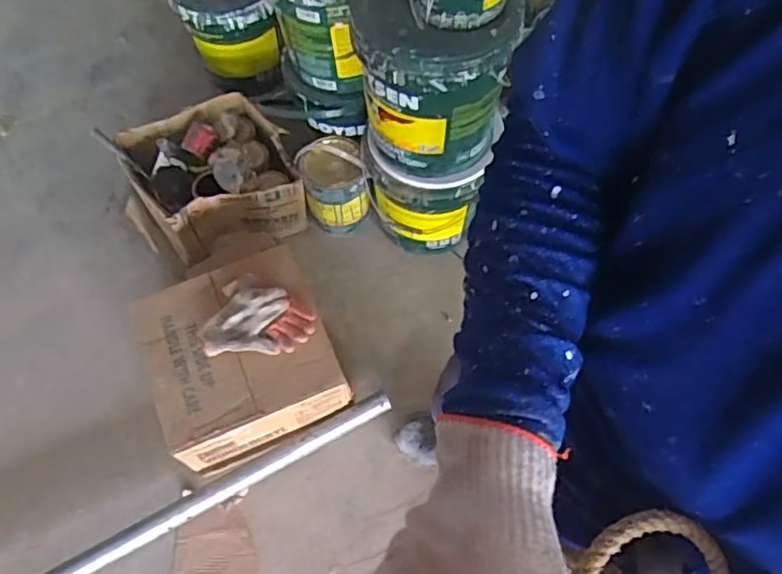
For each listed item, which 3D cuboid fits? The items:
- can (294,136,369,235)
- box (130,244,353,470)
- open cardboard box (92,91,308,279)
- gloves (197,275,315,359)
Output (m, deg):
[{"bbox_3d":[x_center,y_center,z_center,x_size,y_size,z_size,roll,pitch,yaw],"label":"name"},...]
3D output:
[{"bbox_3d":[-0.149,-0.261,1.609,0.154,0.248,0.152,-15,64,-7],"label":"can"},{"bbox_3d":[-0.327,0.149,1.378,0.367,0.173,0.363,-23,65,-9],"label":"box"},{"bbox_3d":[-0.470,-0.271,1.615,0.412,0.237,0.359,-27,66,-12],"label":"open cardboard box"},{"bbox_3d":[-0.274,0.049,1.316,0.221,0.042,0.176,-2,63,0],"label":"gloves"}]

